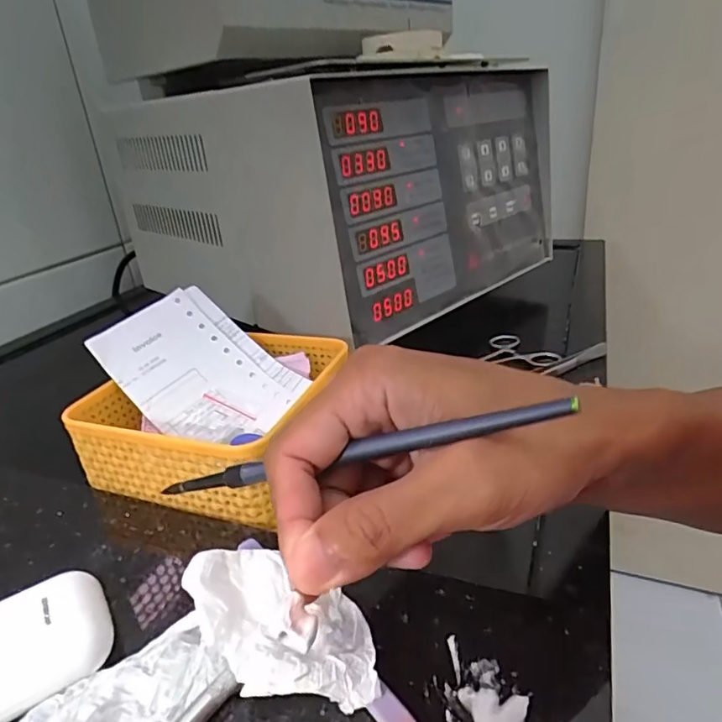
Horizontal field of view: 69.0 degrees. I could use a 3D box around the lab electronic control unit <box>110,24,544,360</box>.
[{"bbox_3d":[-0.033,-0.187,0.573,0.316,0.189,0.349,-27,32,-38],"label":"lab electronic control unit"}]

